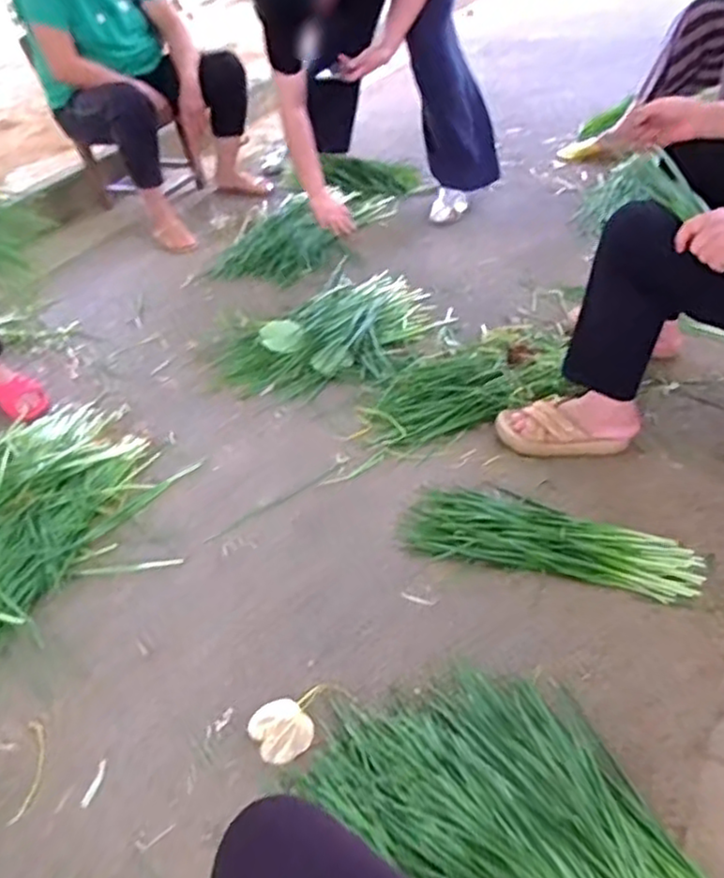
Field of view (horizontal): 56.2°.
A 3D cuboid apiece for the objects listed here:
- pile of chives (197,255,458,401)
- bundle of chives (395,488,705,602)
[{"bbox_3d":[-0.092,-0.263,1.587,0.563,0.053,0.467,-35,51,-27],"label":"pile of chives"},{"bbox_3d":[0.294,0.150,1.098,0.464,0.041,0.161,9,45,15],"label":"bundle of chives"}]

